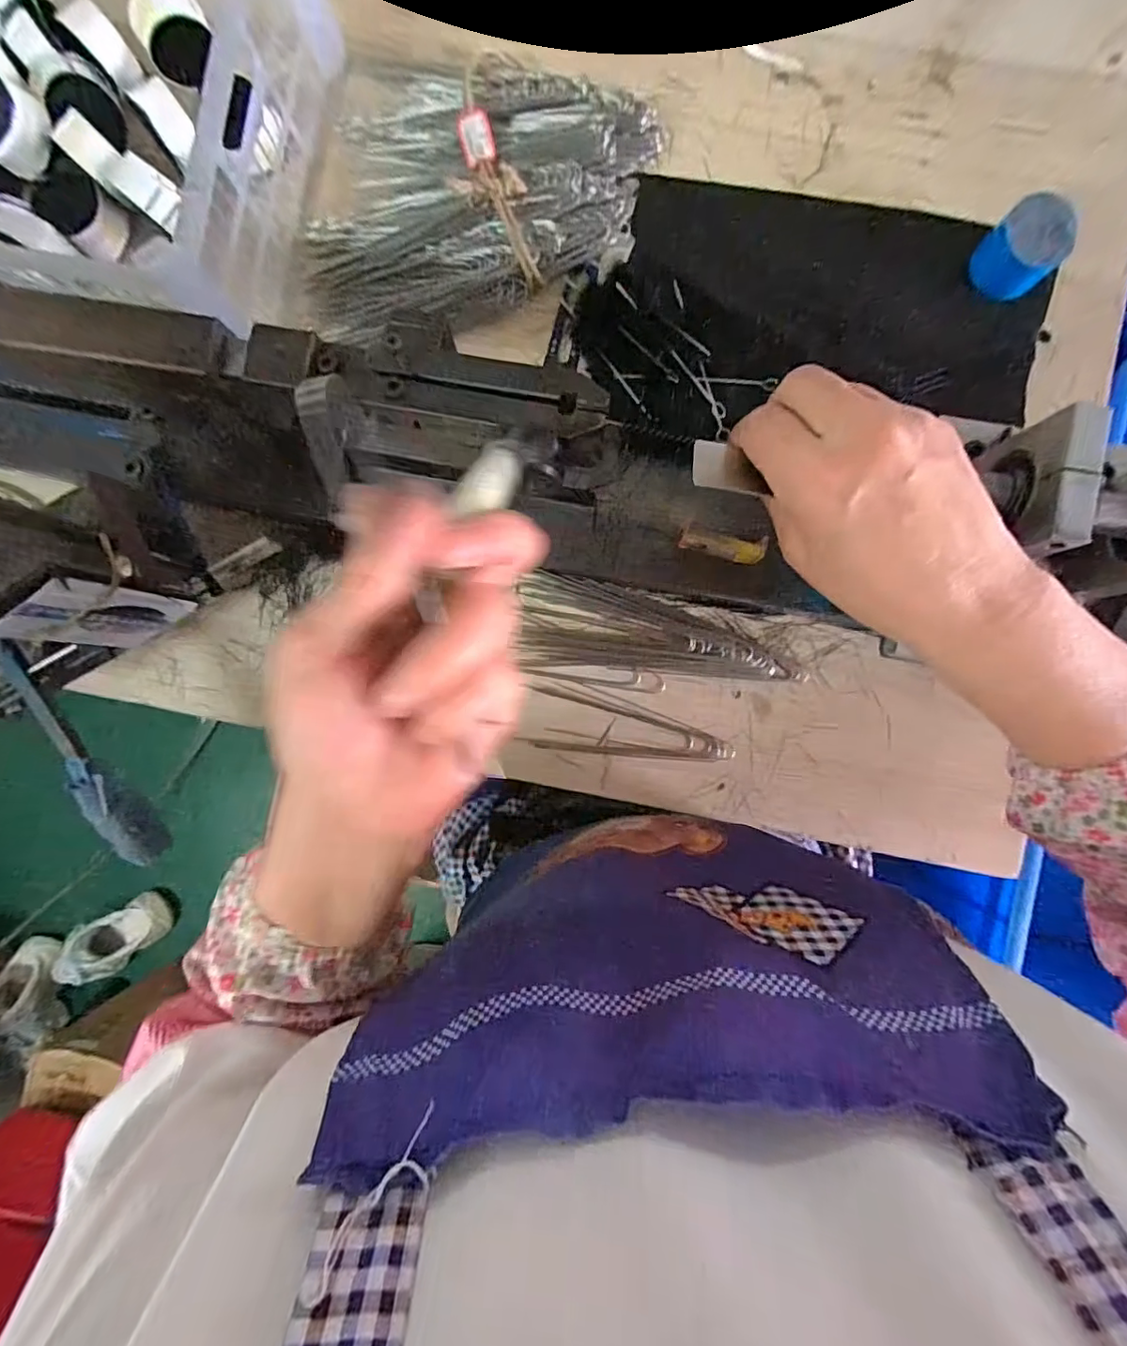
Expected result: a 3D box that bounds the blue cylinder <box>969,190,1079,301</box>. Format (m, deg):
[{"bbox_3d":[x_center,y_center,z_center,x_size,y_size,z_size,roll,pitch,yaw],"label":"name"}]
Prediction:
[{"bbox_3d":[0.320,-0.293,0.385,0.051,0.044,0.046,44,91,3],"label":"blue cylinder"}]

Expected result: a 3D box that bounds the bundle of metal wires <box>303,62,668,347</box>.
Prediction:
[{"bbox_3d":[-0.065,-0.369,0.406,0.265,0.035,0.200,-11,88,2],"label":"bundle of metal wires"}]

